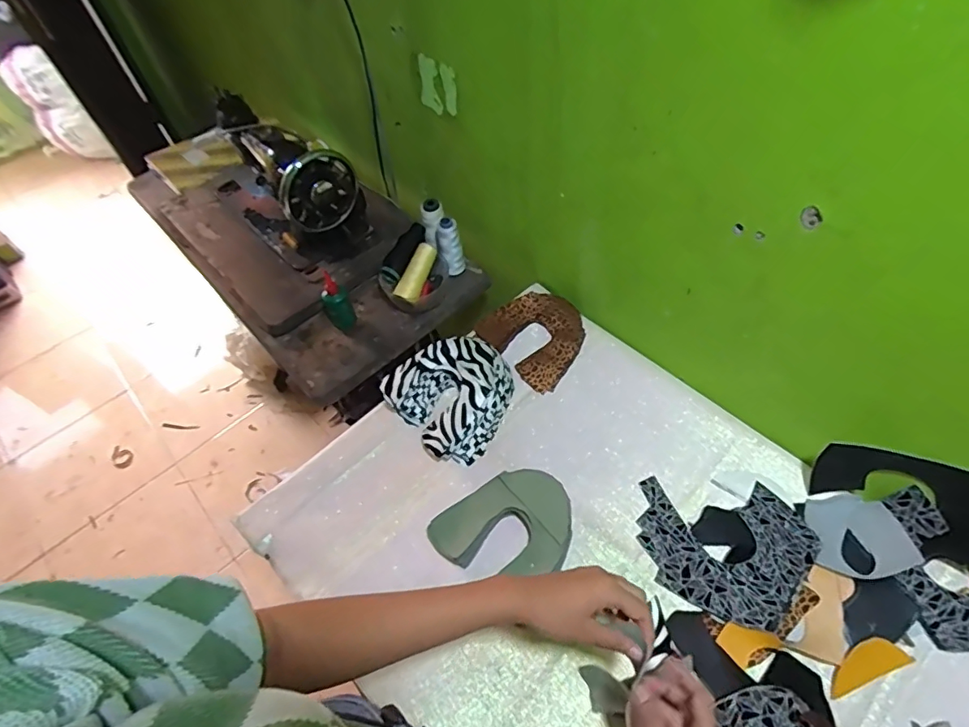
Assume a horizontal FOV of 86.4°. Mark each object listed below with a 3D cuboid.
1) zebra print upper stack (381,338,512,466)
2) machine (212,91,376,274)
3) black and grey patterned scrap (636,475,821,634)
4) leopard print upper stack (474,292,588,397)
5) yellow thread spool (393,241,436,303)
[{"bbox_3d":[-0.040,0.041,0.786,0.180,0.075,0.176,-37,60,-20],"label":"zebra print upper stack"},{"bbox_3d":[-0.382,-0.355,0.989,0.172,0.210,0.322,-39,60,-21],"label":"machine"},{"bbox_3d":[0.303,0.228,0.647,0.206,0.021,0.171,11,56,12],"label":"black and grey patterned scrap"},{"bbox_3d":[0.092,-0.052,0.862,0.153,0.039,0.168,-36,59,-19],"label":"leopard print upper stack"},{"bbox_3d":[-0.121,-0.161,0.919,0.039,0.035,0.118,18,70,17],"label":"yellow thread spool"}]

